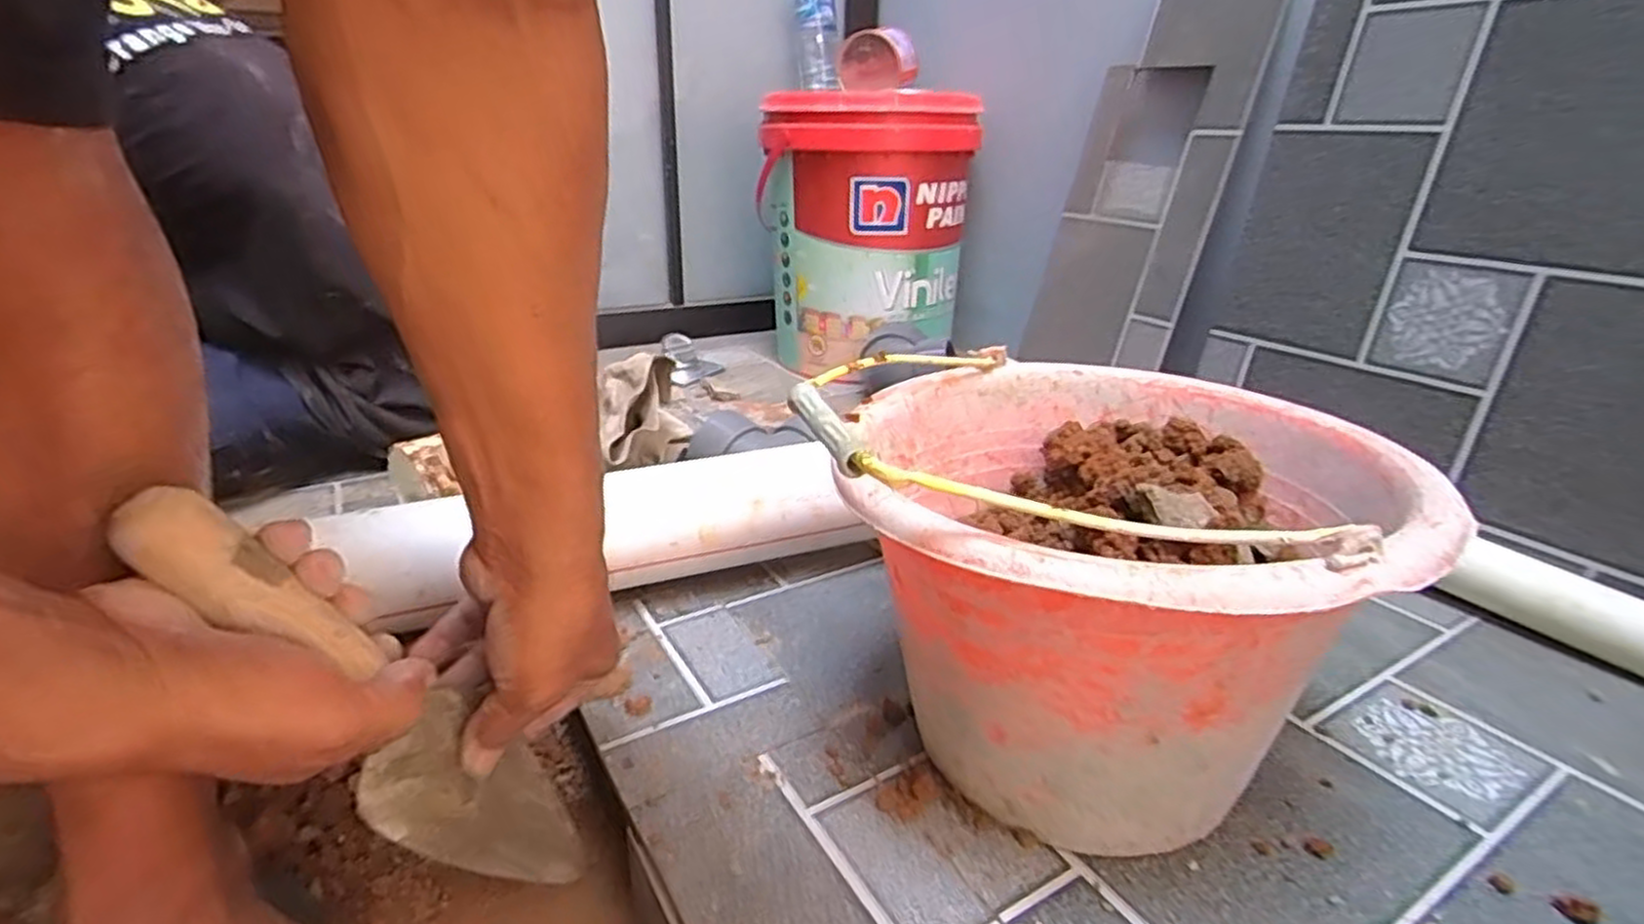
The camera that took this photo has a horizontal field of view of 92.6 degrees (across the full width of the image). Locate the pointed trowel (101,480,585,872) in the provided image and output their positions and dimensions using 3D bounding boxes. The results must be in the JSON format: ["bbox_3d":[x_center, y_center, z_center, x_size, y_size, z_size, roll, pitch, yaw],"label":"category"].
[{"bbox_3d":[-0.204,0.122,0.369,0.063,0.280,0.049,-36,39,-22],"label":"pointed trowel"}]

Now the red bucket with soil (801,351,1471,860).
[{"bbox_3d":[0.152,0.076,0.442,0.274,0.213,0.283,14,26,24],"label":"red bucket with soil"}]

